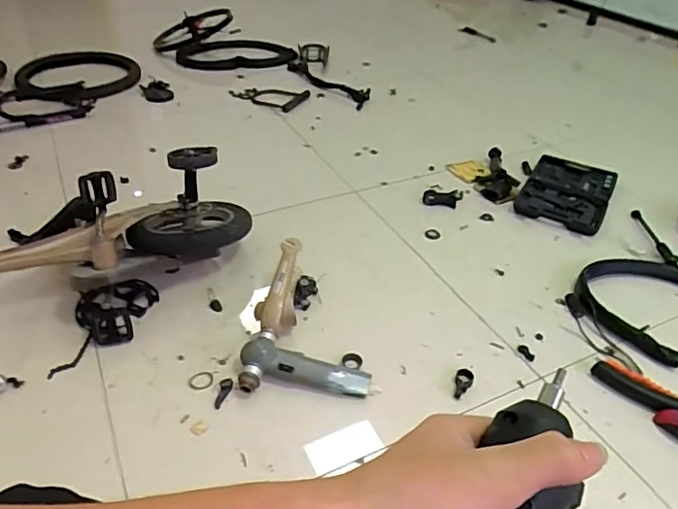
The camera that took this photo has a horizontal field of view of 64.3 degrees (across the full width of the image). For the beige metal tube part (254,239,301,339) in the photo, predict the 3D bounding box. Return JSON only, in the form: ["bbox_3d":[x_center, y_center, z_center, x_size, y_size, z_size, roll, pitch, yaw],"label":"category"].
[{"bbox_3d":[-0.128,0.070,1.178,0.088,0.076,0.243,5,55,4],"label":"beige metal tube part"}]

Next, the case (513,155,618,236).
[{"bbox_3d":[0.705,-0.194,1.668,0.245,0.032,0.408,21,42,23],"label":"case"}]

